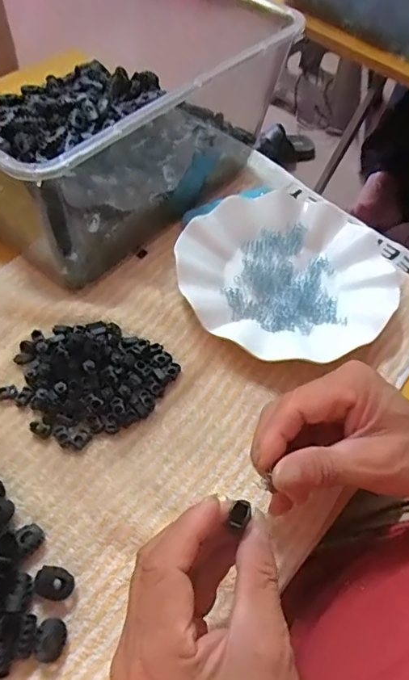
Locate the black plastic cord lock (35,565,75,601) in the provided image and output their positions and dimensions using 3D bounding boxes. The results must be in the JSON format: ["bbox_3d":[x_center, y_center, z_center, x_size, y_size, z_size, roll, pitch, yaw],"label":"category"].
[{"bbox_3d":[-0.090,0.145,0.286,0.023,0.005,0.017,26,58,12],"label":"black plastic cord lock"}]

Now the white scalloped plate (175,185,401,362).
[{"bbox_3d":[0.074,-0.061,0.419,0.188,0.022,0.174,2,56,-4],"label":"white scalloped plate"}]

